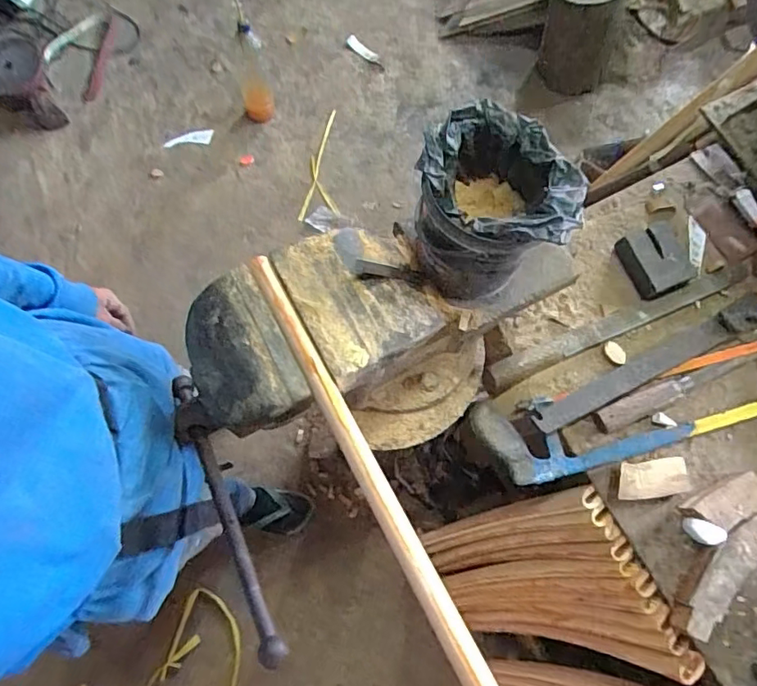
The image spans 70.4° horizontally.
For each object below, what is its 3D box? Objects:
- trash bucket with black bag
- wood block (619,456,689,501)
[{"bbox_3d":[0.104,-0.127,0.506,0.131,0.128,0.129,0,73,-1],"label":"trash bucket with black bag"},{"bbox_3d":[0.330,0.164,0.645,0.080,0.016,0.044,-5,73,-2],"label":"wood block"}]

